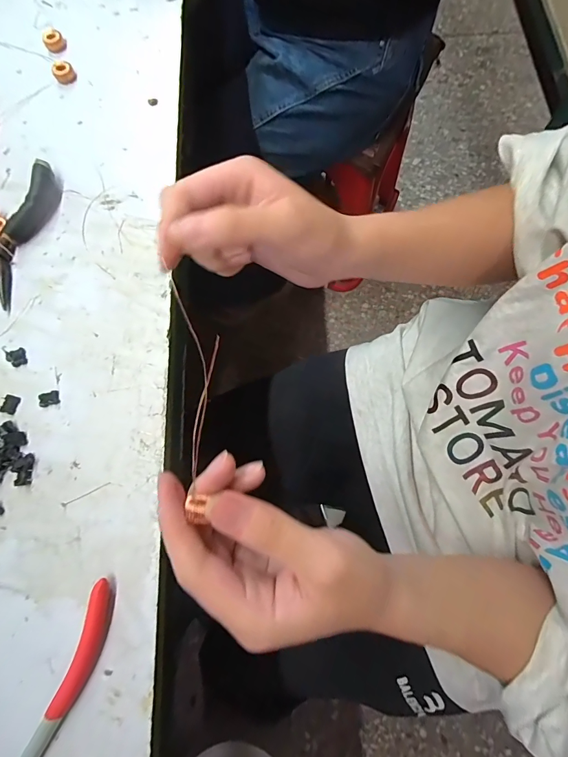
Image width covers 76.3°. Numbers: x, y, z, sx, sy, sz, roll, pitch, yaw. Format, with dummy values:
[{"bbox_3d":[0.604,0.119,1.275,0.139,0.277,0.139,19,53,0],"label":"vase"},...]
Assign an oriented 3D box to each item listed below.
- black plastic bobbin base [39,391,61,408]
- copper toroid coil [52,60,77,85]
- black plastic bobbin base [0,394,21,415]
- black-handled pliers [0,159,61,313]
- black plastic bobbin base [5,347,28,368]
[{"bbox_3d":[-0.166,0.014,0.254,0.013,0.004,0.010,-17,77,-4],"label":"black plastic bobbin base"},{"bbox_3d":[-0.206,-0.287,0.338,0.019,0.009,0.020,0,74,1],"label":"copper toroid coil"},{"bbox_3d":[-0.194,0.018,0.255,0.014,0.004,0.013,13,75,5],"label":"black plastic bobbin base"},{"bbox_3d":[-0.224,-0.114,0.284,0.088,0.017,0.119,-8,74,-1],"label":"black-handled pliers"},{"bbox_3d":[-0.197,-0.015,0.265,0.015,0.005,0.014,-22,75,-5],"label":"black plastic bobbin base"}]

